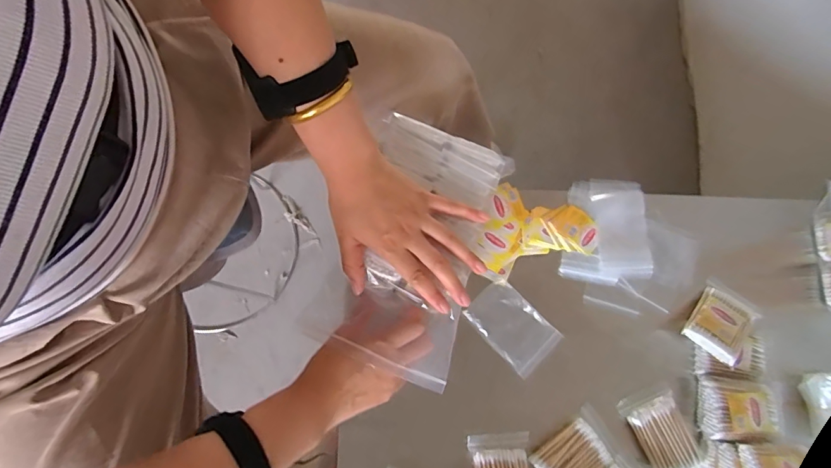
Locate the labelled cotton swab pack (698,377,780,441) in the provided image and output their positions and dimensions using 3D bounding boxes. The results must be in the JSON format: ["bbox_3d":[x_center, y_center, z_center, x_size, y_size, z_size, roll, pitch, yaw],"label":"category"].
[{"bbox_3d":[0.347,0.190,0.476,0.073,0.024,0.061,6,77,1],"label":"labelled cotton swab pack"}]

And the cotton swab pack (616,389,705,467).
[{"bbox_3d":[0.269,0.216,0.478,0.057,0.009,0.088,-24,78,-5],"label":"cotton swab pack"}]

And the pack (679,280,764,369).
[{"bbox_3d":[0.347,0.099,0.501,0.060,0.018,0.084,35,64,21],"label":"pack"}]

